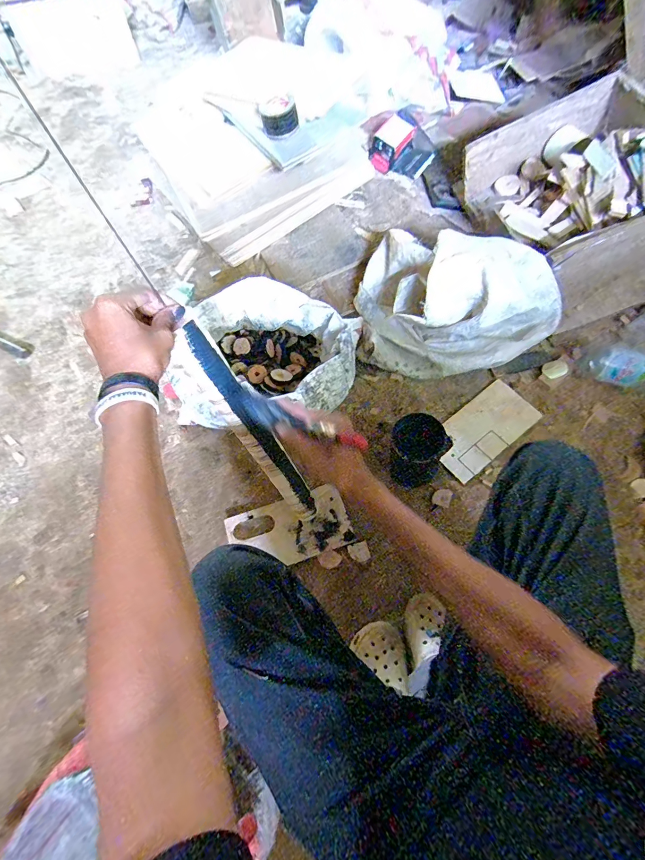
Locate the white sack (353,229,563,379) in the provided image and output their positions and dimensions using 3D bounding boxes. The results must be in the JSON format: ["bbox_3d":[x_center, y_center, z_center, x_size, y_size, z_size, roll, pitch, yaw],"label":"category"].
[{"bbox_3d":[0.309,-0.315,0.872,0.444,0.214,0.330,7,67,7],"label":"white sack"}]

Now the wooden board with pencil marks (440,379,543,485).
[{"bbox_3d":[0.363,-0.002,0.831,0.237,0.015,0.128,-40,70,-2],"label":"wooden board with pencil marks"}]

